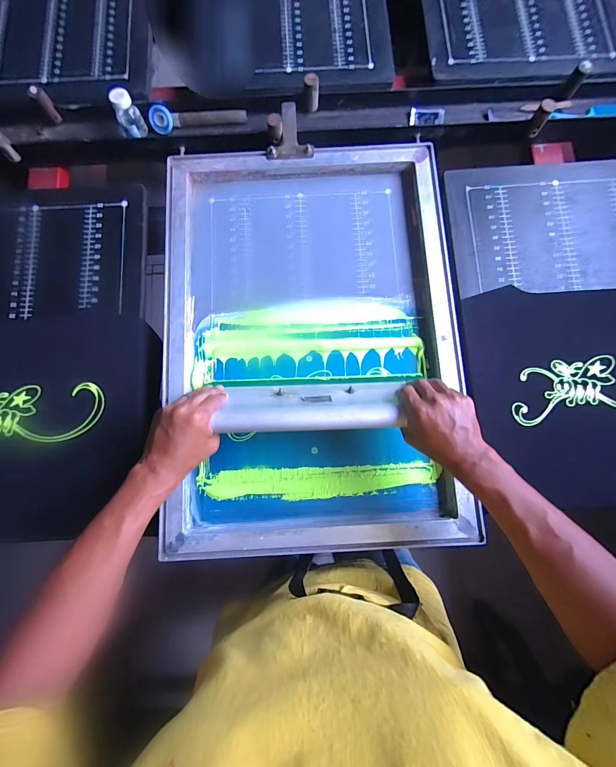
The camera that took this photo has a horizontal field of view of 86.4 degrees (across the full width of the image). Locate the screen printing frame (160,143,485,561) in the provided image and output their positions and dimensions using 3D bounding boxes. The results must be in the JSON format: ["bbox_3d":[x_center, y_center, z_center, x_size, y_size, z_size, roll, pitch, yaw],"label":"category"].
[{"bbox_3d":[0.005,-0.081,0.534,0.462,0.038,0.652,-1,82,-1],"label":"screen printing frame"}]

